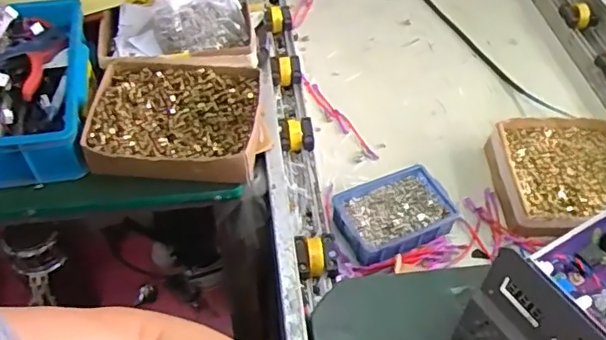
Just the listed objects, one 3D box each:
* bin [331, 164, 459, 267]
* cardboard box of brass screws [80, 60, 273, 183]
[{"bbox_3d":[0.123,0.060,0.764,0.152,0.039,0.106,-20,53,-18],"label":"bin"},{"bbox_3d":[-0.164,-0.068,0.756,0.217,0.055,0.179,2,49,0],"label":"cardboard box of brass screws"}]

